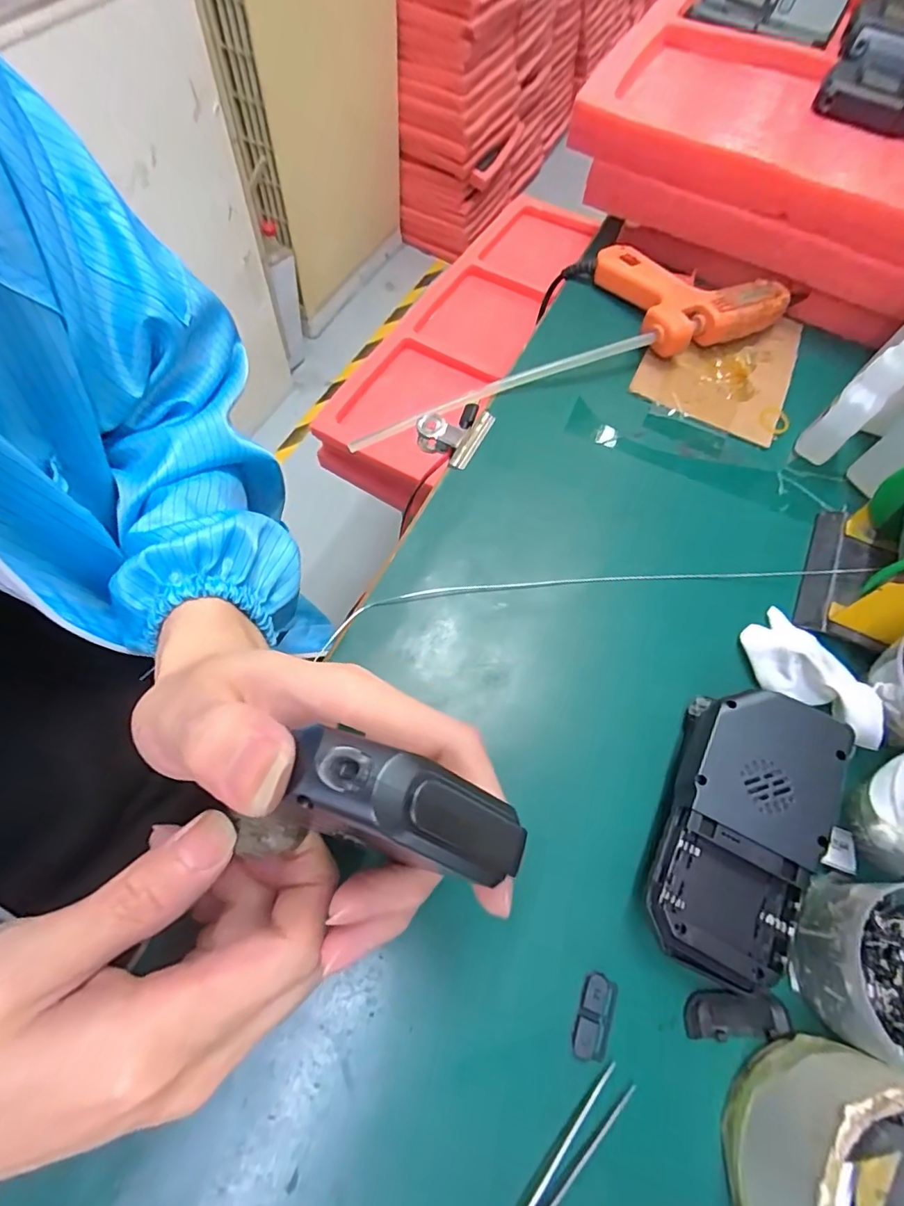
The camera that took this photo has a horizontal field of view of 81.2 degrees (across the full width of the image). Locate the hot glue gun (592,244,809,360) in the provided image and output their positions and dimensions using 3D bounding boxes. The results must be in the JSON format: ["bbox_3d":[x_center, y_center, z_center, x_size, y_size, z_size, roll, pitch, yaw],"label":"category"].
[{"bbox_3d":[0.190,-0.239,0.400,0.134,0.031,0.102,-16,67,-10],"label":"hot glue gun"}]

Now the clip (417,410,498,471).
[{"bbox_3d":[-0.002,-0.111,0.351,0.044,0.019,0.044,27,66,9],"label":"clip"}]

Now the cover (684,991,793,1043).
[{"bbox_3d":[0.119,0.173,0.221,0.042,0.005,0.017,4,65,-1],"label":"cover"}]

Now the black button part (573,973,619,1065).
[{"bbox_3d":[0.059,0.171,0.217,0.014,0.005,0.030,20,65,6],"label":"black button part"}]

